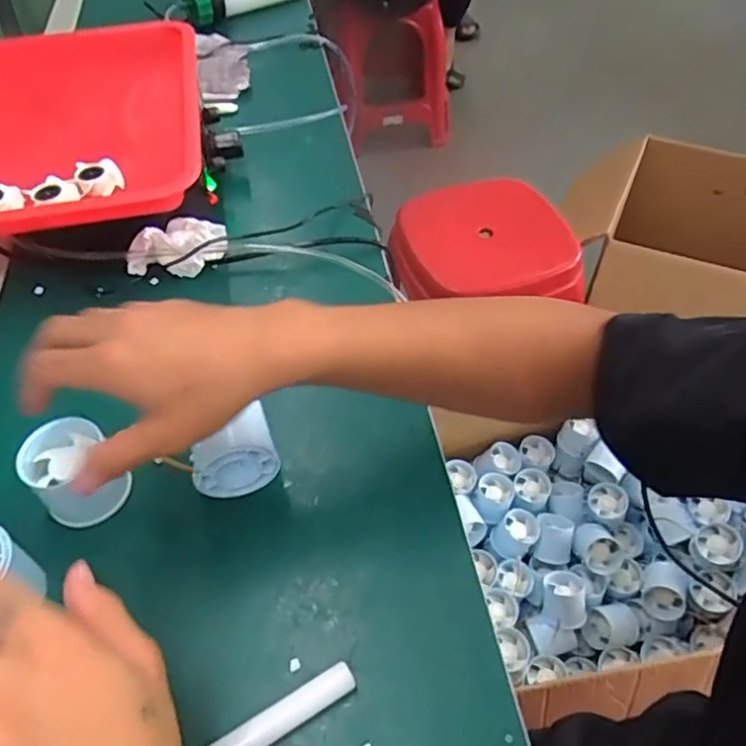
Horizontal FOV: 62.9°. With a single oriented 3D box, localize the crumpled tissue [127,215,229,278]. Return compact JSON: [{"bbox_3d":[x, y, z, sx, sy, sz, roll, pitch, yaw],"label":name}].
[{"bbox_3d":[-0.175,-0.116,0.547,0.087,0.033,0.051,-4,52,0],"label":"crumpled tissue"}]

